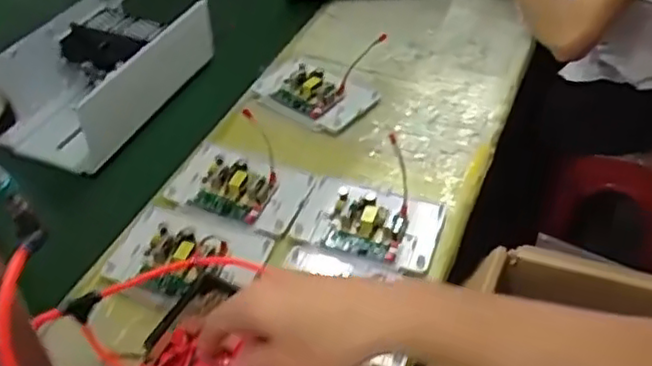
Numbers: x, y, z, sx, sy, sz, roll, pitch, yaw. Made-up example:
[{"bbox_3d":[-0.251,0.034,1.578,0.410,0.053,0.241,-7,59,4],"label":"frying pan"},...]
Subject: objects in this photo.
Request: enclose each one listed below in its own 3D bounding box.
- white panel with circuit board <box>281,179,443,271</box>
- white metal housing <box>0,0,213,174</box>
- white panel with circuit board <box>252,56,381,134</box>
[{"bbox_3d":[0.063,0.046,0.903,0.187,0.034,0.143,13,44,13],"label":"white panel with circuit board"},{"bbox_3d":[-0.366,-0.199,1.111,0.218,0.104,0.360,17,45,17],"label":"white metal housing"},{"bbox_3d":[-0.011,-0.161,1.128,0.188,0.035,0.160,27,49,25],"label":"white panel with circuit board"}]

